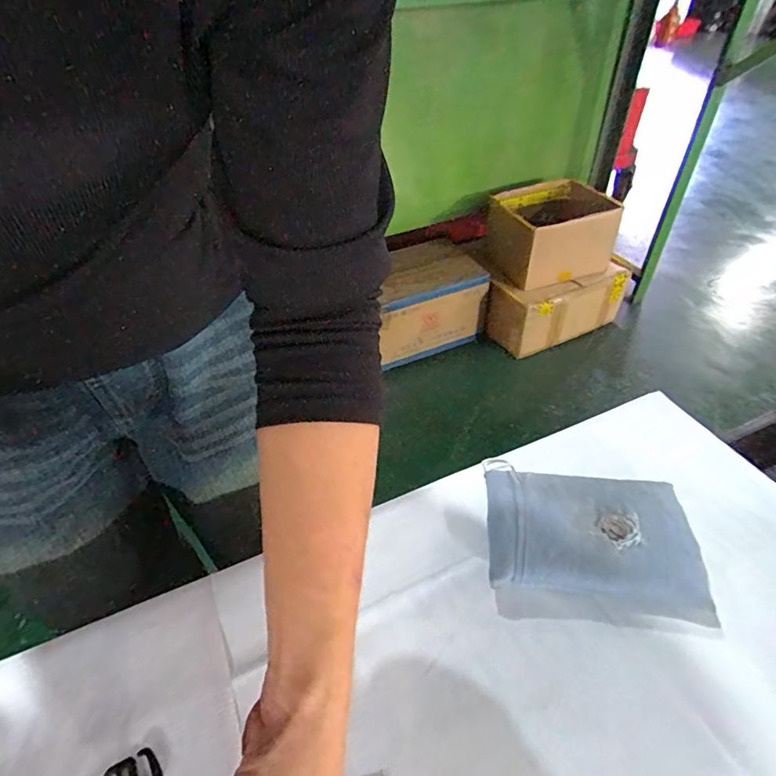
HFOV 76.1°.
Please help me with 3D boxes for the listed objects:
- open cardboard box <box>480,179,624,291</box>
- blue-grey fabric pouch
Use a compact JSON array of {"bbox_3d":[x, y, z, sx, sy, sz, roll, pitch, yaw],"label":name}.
[{"bbox_3d":[0.478,-0.472,1.514,0.284,0.226,0.317,-15,45,-14],"label":"open cardboard box"},{"bbox_3d":[0.166,0.125,0.410,0.172,0.038,0.124,7,42,12],"label":"blue-grey fabric pouch"}]

